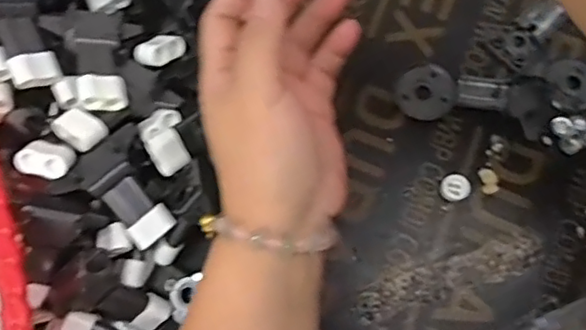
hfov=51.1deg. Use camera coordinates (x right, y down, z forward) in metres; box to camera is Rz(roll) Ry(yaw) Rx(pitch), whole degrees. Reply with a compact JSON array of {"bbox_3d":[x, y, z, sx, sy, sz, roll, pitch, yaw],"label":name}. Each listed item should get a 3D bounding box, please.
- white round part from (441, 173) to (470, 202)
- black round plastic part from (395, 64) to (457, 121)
[{"bbox_3d":[0.110,0.015,0.418,0.019,0.006,0.018,0,74,-1],"label":"white round part"},{"bbox_3d":[0.094,-0.051,0.435,0.042,0.004,0.039,0,74,-1],"label":"black round plastic part"}]

